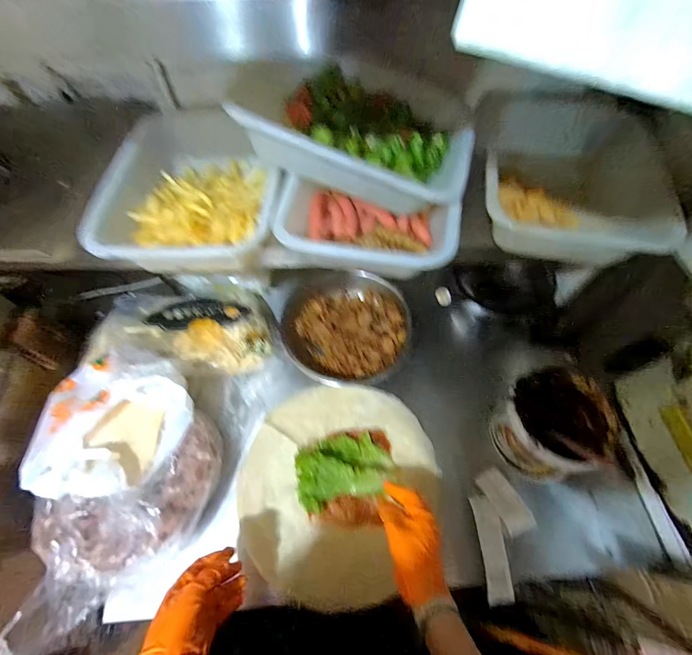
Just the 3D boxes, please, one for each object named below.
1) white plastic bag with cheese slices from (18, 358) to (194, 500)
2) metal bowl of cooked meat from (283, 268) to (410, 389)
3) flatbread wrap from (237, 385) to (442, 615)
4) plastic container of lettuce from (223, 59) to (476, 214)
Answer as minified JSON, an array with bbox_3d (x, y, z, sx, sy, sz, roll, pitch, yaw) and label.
[{"bbox_3d":[-0.413,0.168,0.591,0.258,0.053,0.243,-2,60,-1],"label":"white plastic bag with cheese slices"},{"bbox_3d":[-0.002,-0.010,0.761,0.307,0.082,0.282,0,60,0],"label":"metal bowl of cooked meat"},{"bbox_3d":[-0.018,0.283,0.621,0.348,0.048,0.368,0,60,0],"label":"flatbread wrap"},{"bbox_3d":[0.019,-0.313,0.489,0.337,0.102,0.249,10,75,-8],"label":"plastic container of lettuce"}]

